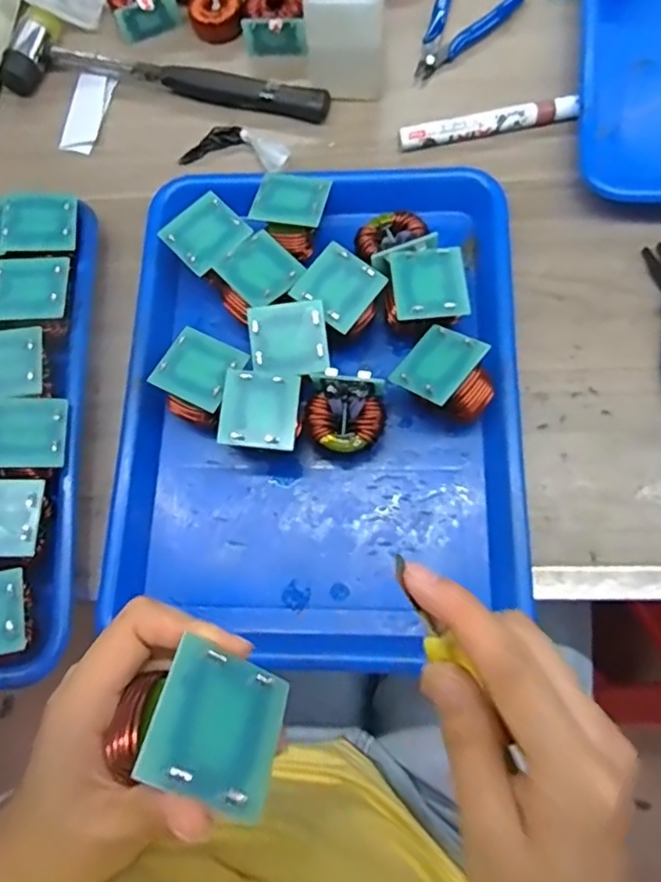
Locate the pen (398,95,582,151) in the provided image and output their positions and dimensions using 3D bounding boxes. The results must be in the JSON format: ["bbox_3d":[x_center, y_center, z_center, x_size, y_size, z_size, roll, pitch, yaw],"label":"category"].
[{"bbox_3d":[0.117,-0.235,0.455,0.130,0.012,0.015,-10,73,2],"label":"pen"}]

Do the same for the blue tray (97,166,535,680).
[{"bbox_3d":[-0.005,-0.030,0.386,0.248,0.042,0.318,1,74,5],"label":"blue tray"}]

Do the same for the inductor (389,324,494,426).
[{"bbox_3d":[0.073,-0.036,0.382,0.048,0.045,0.053,-49,49,-8],"label":"inductor"}]

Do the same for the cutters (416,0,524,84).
[{"bbox_3d":[0.101,-0.335,0.488,0.064,0.015,0.115,33,79,13],"label":"cutters"}]

